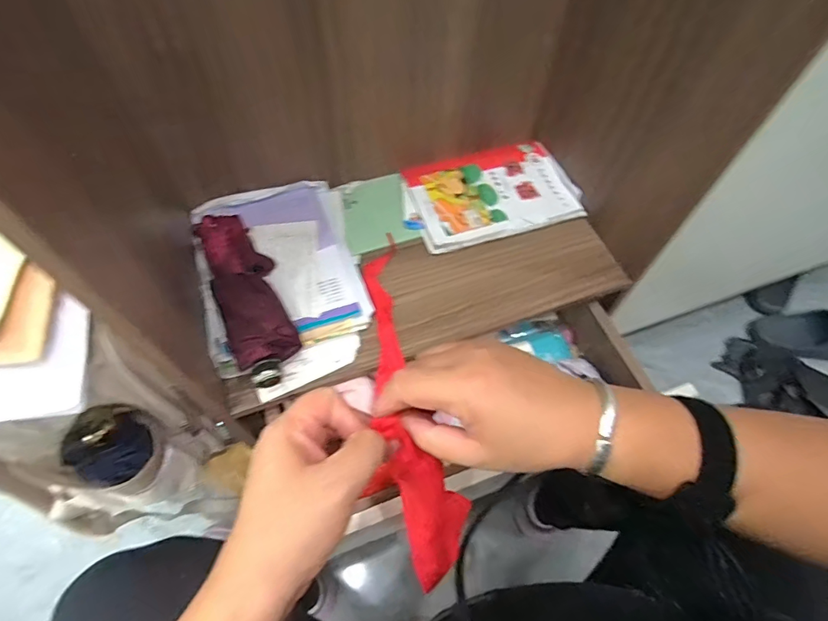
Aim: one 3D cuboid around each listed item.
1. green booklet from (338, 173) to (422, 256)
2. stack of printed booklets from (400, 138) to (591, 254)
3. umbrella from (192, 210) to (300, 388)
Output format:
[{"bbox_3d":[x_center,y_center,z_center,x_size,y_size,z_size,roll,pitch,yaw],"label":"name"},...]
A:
[{"bbox_3d":[-0.061,-0.162,0.745,0.107,0.012,0.150,-13,61,-7],"label":"green booklet"},{"bbox_3d":[0.128,-0.204,0.766,0.263,0.026,0.200,-13,61,-7],"label":"stack of printed booklets"},{"bbox_3d":[-0.213,-0.023,0.585,0.075,0.052,0.241,-22,62,-14],"label":"umbrella"}]

